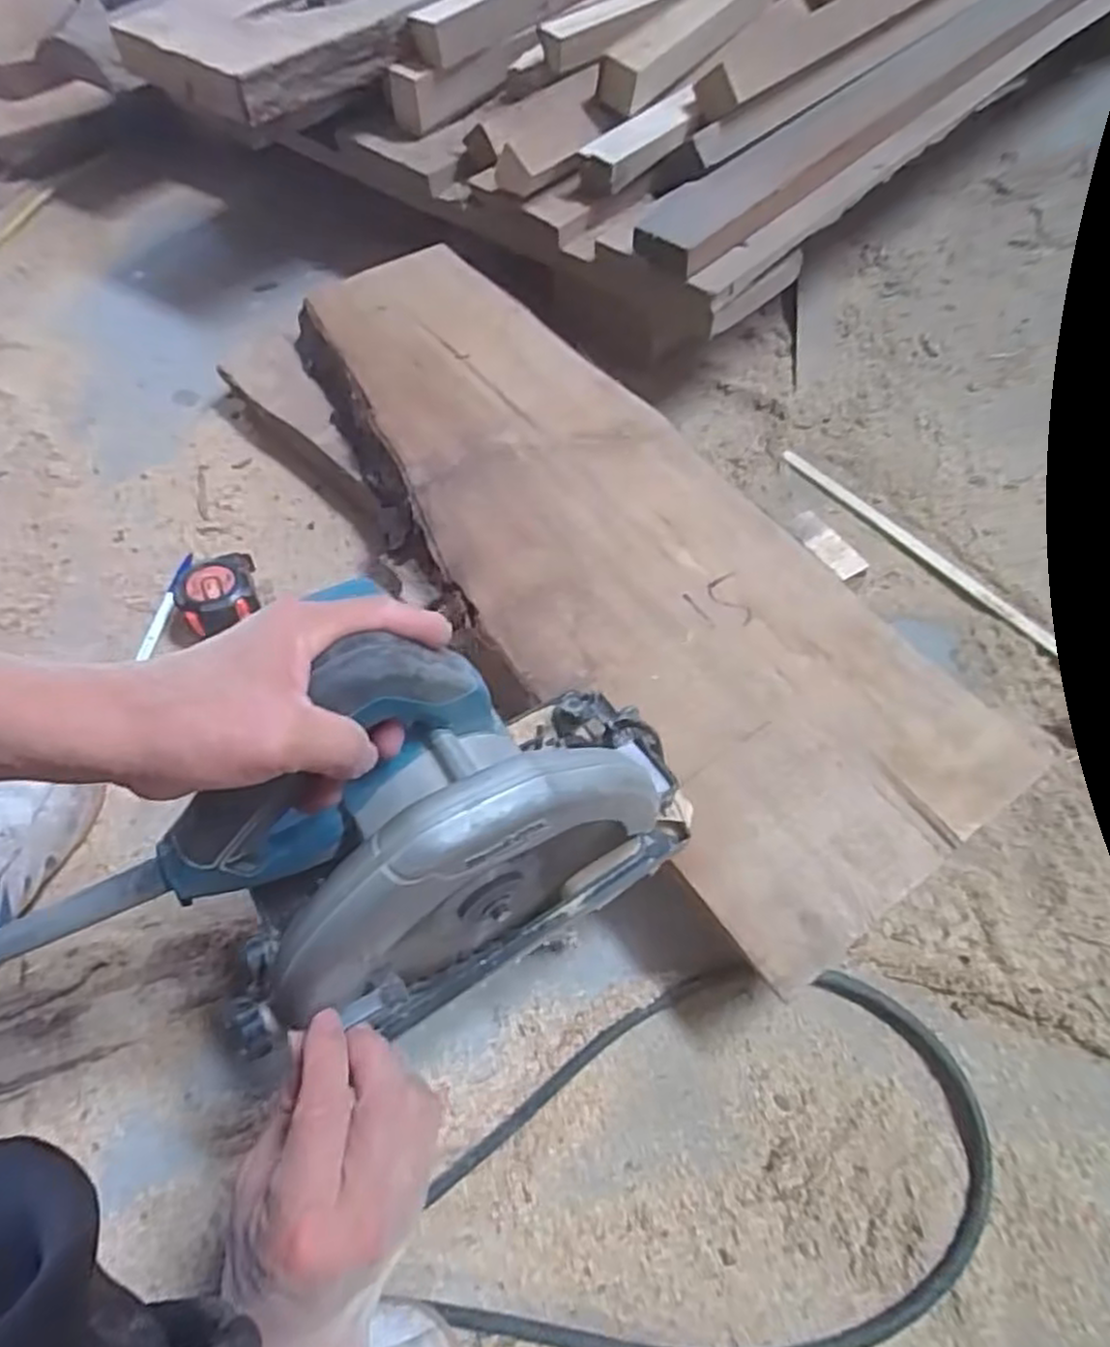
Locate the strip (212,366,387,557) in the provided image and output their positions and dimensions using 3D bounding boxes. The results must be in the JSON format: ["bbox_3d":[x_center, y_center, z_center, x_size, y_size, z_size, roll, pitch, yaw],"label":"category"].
[{"bbox_3d":[-0.264,-0.228,0.747,0.288,0.042,0.035,38,67,24],"label":"strip"}]

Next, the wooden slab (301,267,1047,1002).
[{"bbox_3d":[0.020,-0.138,0.604,0.235,0.025,0.732,-31,62,-15],"label":"wooden slab"}]

